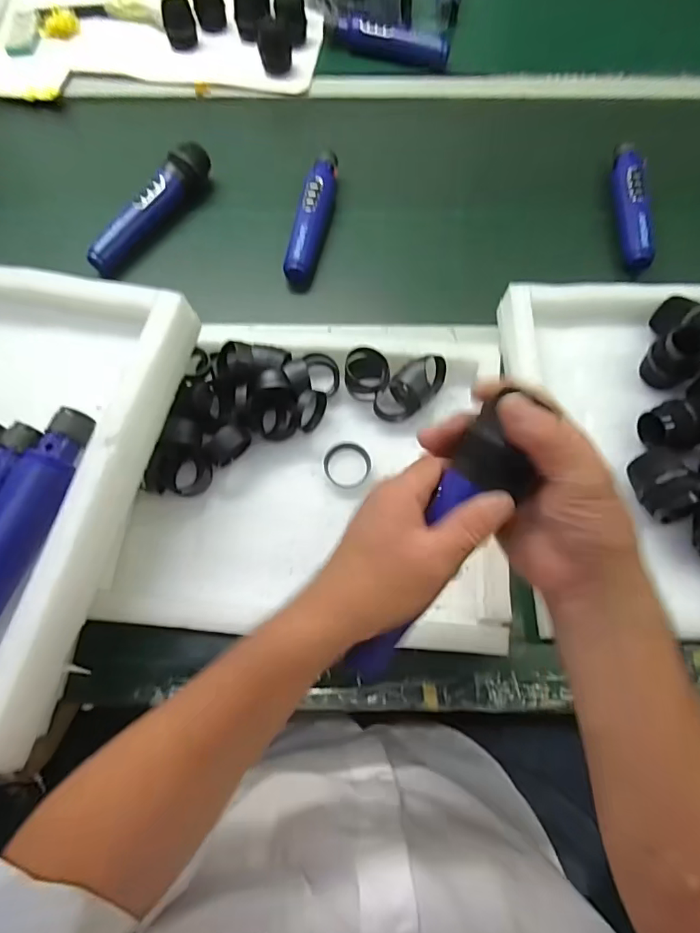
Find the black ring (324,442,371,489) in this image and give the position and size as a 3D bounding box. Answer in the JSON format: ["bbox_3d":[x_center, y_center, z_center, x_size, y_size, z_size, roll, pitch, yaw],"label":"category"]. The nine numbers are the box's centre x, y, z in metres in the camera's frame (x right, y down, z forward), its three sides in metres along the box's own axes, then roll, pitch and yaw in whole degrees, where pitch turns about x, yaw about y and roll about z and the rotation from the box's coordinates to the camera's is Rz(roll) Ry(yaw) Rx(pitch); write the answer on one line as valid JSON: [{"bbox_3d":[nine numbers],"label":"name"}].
[{"bbox_3d":[-0.002,-0.002,0.479,0.045,0.008,0.046,0,68,0],"label":"black ring"}]

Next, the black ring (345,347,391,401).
[{"bbox_3d":[0.017,-0.095,0.504,0.043,0.030,0.046,0,68,0],"label":"black ring"}]

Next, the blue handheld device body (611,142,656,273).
[{"bbox_3d":[0.350,-0.334,0.619,0.031,0.035,0.203,5,68,2],"label":"blue handheld device body"}]

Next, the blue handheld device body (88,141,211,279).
[{"bbox_3d":[-0.243,-0.318,0.607,0.035,0.038,0.209,29,71,11],"label":"blue handheld device body"}]

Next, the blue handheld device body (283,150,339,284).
[{"bbox_3d":[-0.045,-0.312,0.611,0.033,0.033,0.190,11,69,5],"label":"blue handheld device body"}]

